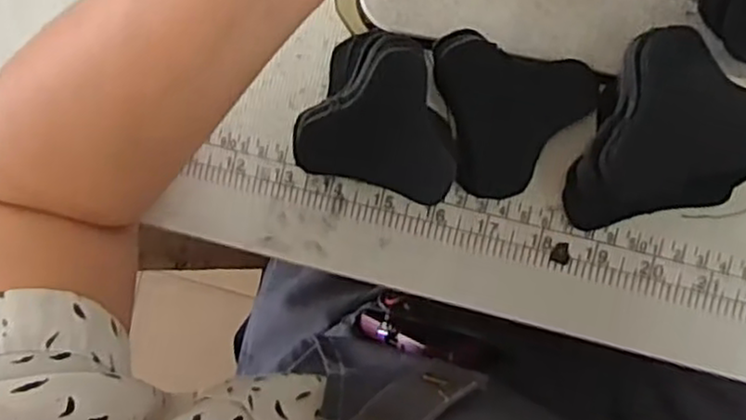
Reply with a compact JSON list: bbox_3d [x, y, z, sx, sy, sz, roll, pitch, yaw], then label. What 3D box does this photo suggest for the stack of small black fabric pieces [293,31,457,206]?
[{"bbox_3d":[0.006,-0.044,0.335,0.073,0.026,0.067,15,93,9],"label":"stack of small black fabric pieces"}]

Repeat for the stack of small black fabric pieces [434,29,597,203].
[{"bbox_3d":[0.058,-0.041,0.329,0.070,0.017,0.066,19,94,9],"label":"stack of small black fabric pieces"}]

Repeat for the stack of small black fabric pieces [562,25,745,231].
[{"bbox_3d":[0.123,-0.025,0.312,0.071,0.034,0.084,41,97,7],"label":"stack of small black fabric pieces"}]

